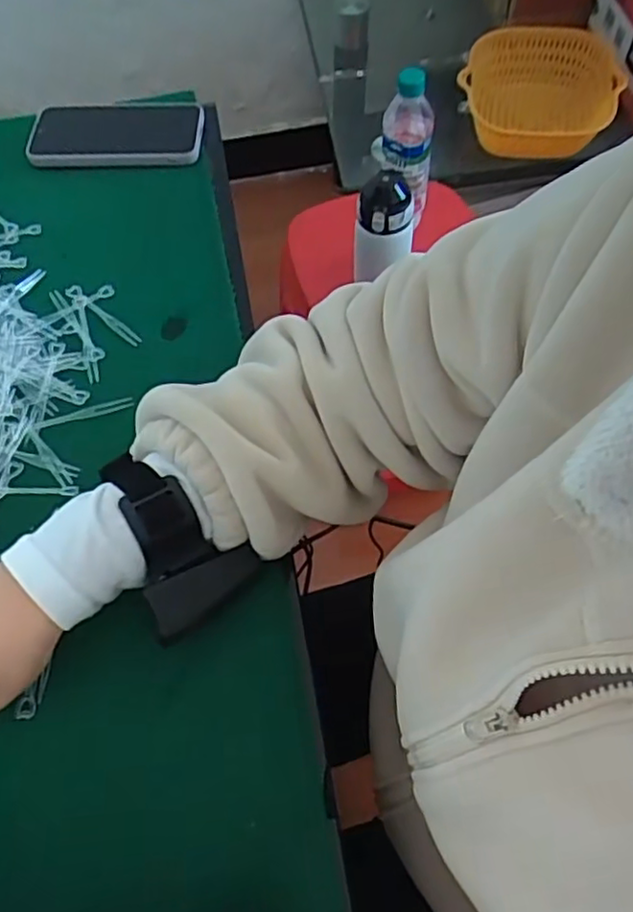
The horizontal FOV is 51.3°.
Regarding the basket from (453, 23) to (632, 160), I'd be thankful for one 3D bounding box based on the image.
[{"bbox_3d":[0.358,-0.581,1.073,0.250,0.111,0.209,5,76,3],"label":"basket"}]

